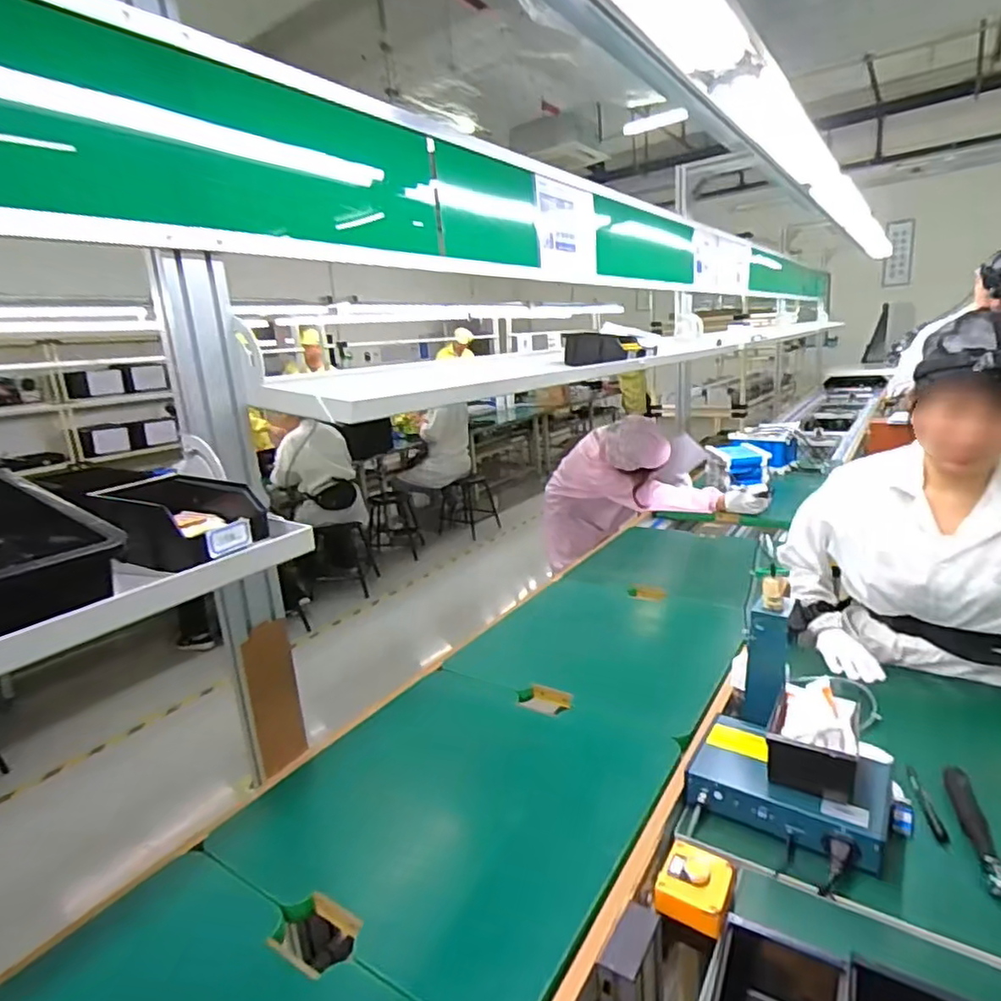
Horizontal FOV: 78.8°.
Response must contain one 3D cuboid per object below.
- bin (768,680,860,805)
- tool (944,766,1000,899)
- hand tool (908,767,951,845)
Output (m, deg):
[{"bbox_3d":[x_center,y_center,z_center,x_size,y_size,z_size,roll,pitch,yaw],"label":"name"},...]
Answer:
[{"bbox_3d":[0.420,0.311,0.815,0.107,0.075,0.148,4,18,31],"label":"bin"},{"bbox_3d":[0.600,0.408,0.761,0.046,0.024,0.194,0,16,18],"label":"tool"},{"bbox_3d":[0.572,0.402,0.822,0.018,0.008,0.143,0,16,18],"label":"hand tool"}]

